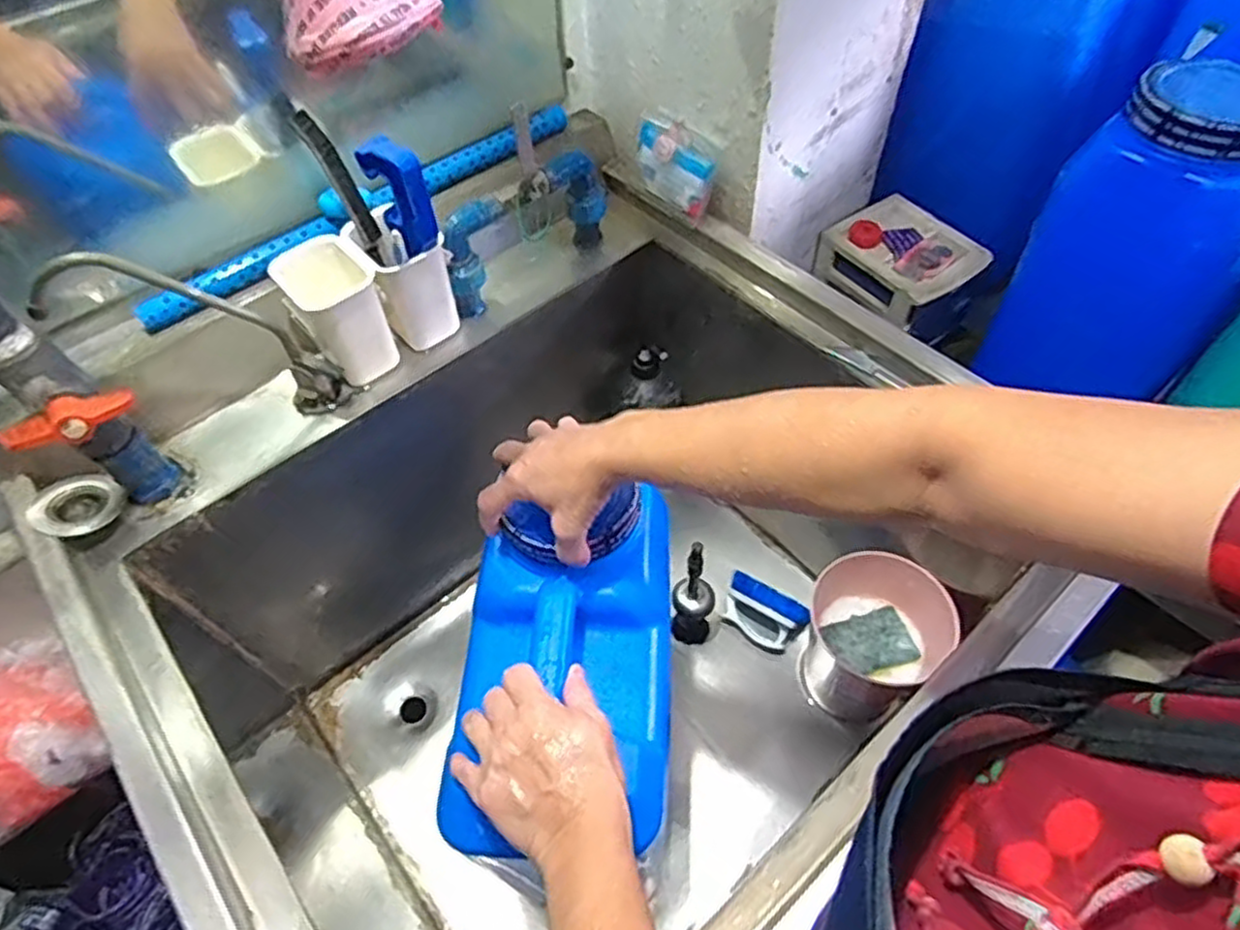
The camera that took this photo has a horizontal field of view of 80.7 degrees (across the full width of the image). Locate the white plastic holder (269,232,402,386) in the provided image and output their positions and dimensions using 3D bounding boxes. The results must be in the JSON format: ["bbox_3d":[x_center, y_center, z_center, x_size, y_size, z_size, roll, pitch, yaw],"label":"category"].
[{"bbox_3d":[-0.263,-0.137,0.693,0.075,0.123,0.086,-29,58,-17],"label":"white plastic holder"}]

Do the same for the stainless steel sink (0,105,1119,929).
[{"bbox_3d":[-0.045,0.149,0.778,0.770,0.443,0.736,-39,62,-22],"label":"stainless steel sink"}]

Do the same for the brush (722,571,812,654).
[{"bbox_3d":[0.180,0.189,0.936,0.106,0.054,0.059,30,61,22],"label":"brush"}]

